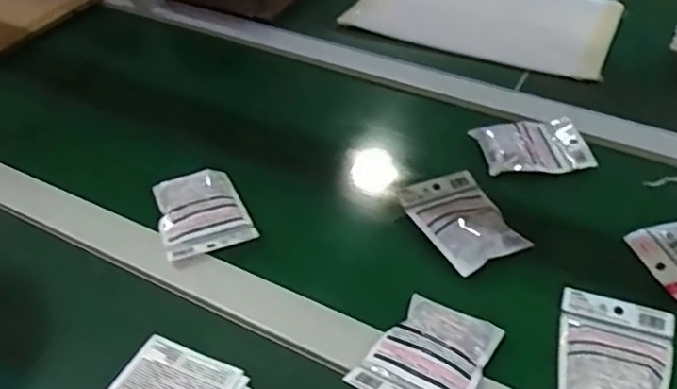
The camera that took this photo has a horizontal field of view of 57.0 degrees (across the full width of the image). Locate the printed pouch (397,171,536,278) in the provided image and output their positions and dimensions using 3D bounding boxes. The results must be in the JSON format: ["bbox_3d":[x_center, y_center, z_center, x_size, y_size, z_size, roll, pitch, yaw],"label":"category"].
[{"bbox_3d":[0.134,0.025,0.688,0.095,0.024,0.136,-19,41,-16],"label":"printed pouch"}]

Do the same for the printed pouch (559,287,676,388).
[{"bbox_3d":[0.248,0.144,0.554,0.095,0.018,0.132,8,41,17],"label":"printed pouch"}]

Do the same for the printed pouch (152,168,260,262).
[{"bbox_3d":[-0.153,0.020,0.696,0.092,0.022,0.127,-19,40,-15],"label":"printed pouch"}]

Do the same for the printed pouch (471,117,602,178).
[{"bbox_3d":[0.242,-0.065,0.785,0.135,0.031,0.092,-6,39,0],"label":"printed pouch"}]

